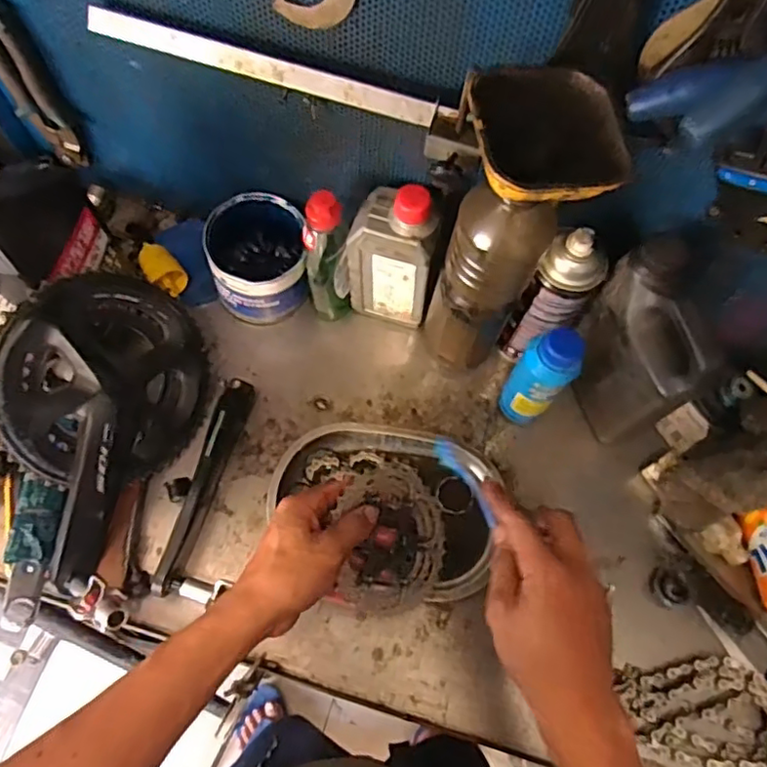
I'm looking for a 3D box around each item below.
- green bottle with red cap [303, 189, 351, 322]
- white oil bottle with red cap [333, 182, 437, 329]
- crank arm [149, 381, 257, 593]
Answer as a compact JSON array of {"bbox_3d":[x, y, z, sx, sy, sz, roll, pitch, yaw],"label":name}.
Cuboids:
[{"bbox_3d":[-0.062,-0.117,0.610,0.049,0.168,0.049,-9,67,-6],"label":"green bottle with red cap"},{"bbox_3d":[0.005,-0.125,0.595,0.086,0.173,0.051,13,67,4],"label":"white oil bottle with red cap"},{"bbox_3d":[-0.170,0.093,0.578,0.019,0.041,0.207,14,67,4],"label":"crank arm"}]

